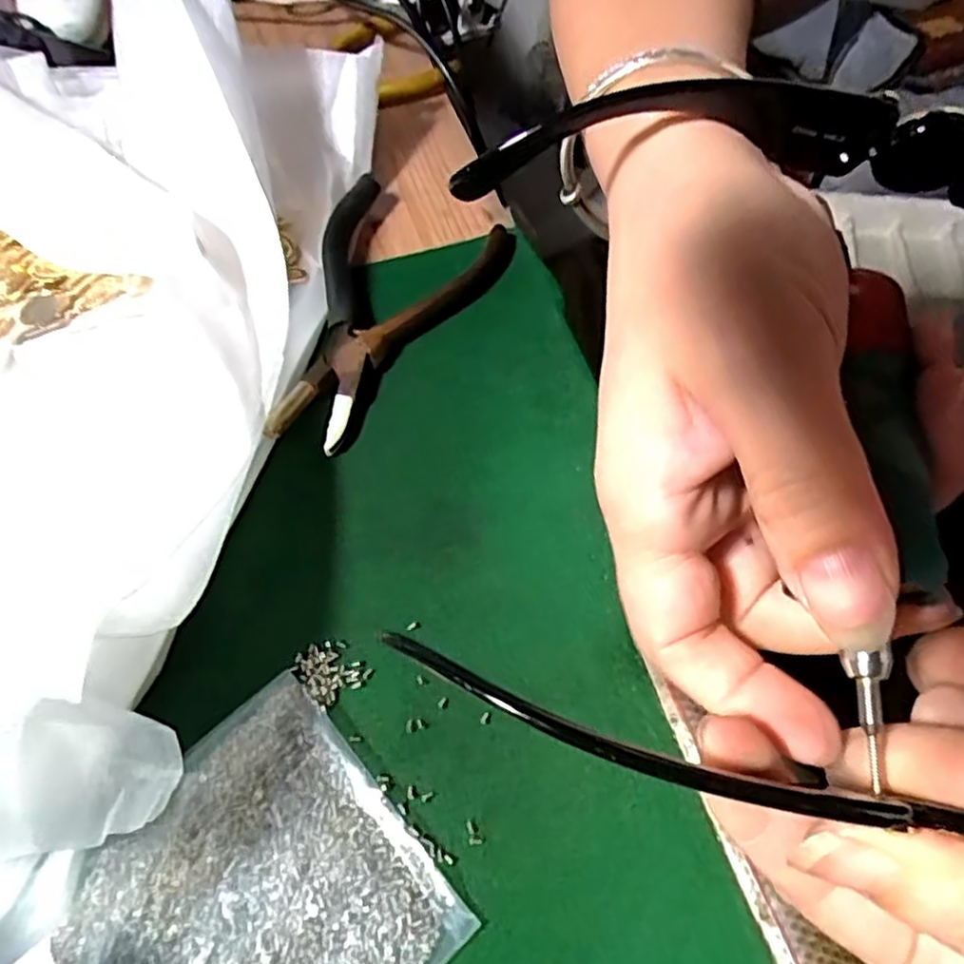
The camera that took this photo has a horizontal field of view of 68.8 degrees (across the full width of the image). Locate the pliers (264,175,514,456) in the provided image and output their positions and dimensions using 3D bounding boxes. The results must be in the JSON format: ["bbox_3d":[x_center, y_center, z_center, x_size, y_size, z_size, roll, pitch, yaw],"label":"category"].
[{"bbox_3d":[-0.047,-0.075,0.304,0.082,0.016,0.142,18,60,14],"label":"pliers"}]

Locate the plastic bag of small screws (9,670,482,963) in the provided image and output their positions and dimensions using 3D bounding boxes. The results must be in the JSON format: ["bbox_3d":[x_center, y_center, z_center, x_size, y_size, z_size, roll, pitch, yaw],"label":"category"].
[{"bbox_3d":[-0.072,0.115,0.181,0.109,0.025,0.089,-37,63,-19],"label":"plastic bag of small screws"}]

